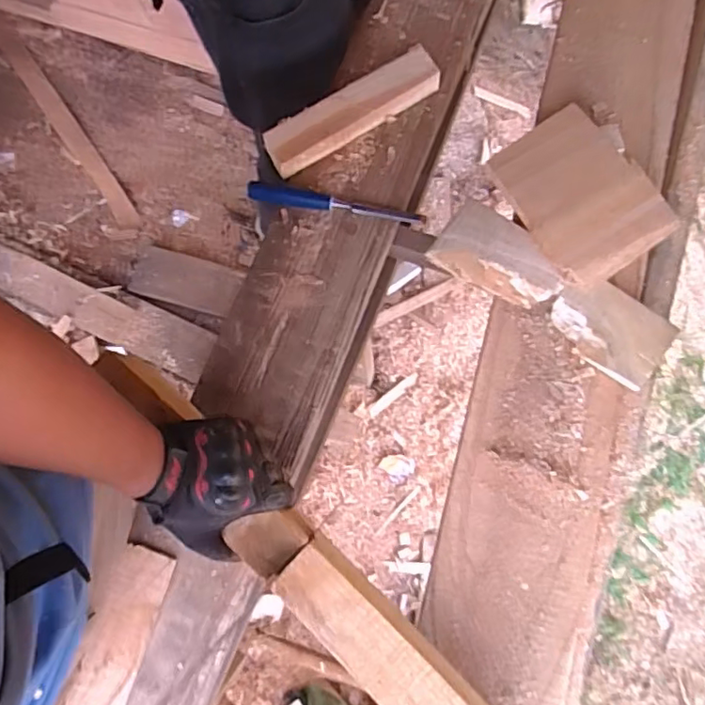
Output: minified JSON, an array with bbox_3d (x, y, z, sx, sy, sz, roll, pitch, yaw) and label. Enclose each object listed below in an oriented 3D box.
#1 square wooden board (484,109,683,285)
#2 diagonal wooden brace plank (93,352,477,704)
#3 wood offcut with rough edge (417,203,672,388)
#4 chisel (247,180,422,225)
[{"bbox_3d":[0.271,-0.190,0.684,0.149,0.019,0.195,-32,80,-6],"label":"square wooden board"},{"bbox_3d":[-0.053,0.199,0.545,0.065,0.038,0.540,-44,81,-8],"label":"diagonal wooden brace plank"},{"bbox_3d":[0.235,-0.073,0.685,0.287,0.033,0.089,34,80,7],"label":"wood offcut with rough edge"},{"bbox_3d":[-0.018,-0.191,0.720,0.218,0.033,0.028,5,78,2],"label":"chisel"}]

